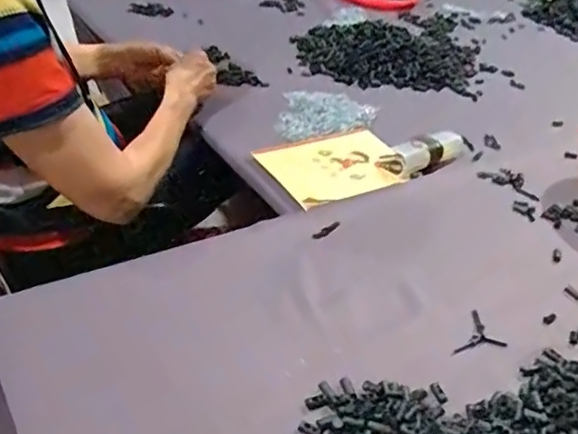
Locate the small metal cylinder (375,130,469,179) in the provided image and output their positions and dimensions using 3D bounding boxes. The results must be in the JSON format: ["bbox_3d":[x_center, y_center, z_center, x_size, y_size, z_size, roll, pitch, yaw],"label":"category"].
[{"bbox_3d":[0.202,-0.098,0.899,0.057,0.049,0.186,34,43,30],"label":"small metal cylinder"}]

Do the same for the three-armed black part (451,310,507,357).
[{"bbox_3d":[0.196,0.123,0.610,0.043,0.004,0.075,22,37,21],"label":"three-armed black part"}]

